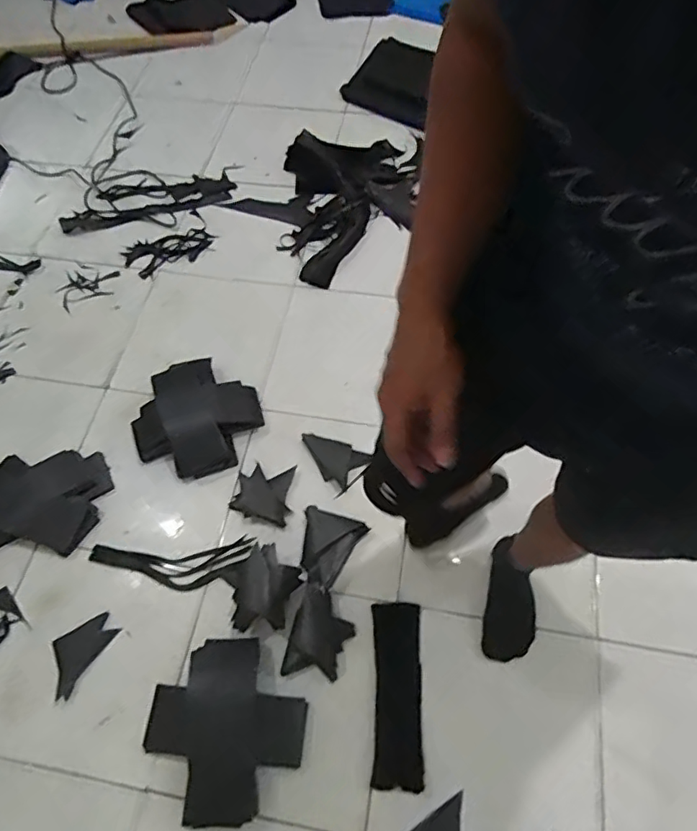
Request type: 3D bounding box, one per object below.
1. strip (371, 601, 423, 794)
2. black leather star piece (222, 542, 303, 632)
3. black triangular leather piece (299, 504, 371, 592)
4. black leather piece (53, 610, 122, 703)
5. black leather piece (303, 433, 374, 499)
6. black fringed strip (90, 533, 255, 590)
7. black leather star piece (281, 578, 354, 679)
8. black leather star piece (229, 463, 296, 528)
[{"bbox_3d":[0.094,0.529,1.077,0.089,0.007,0.318,1,64,1],"label":"strip"},{"bbox_3d":[-0.173,0.344,1.134,0.146,0.038,0.160,-15,62,-8],"label":"black leather star piece"},{"bbox_3d":[-0.057,0.273,1.182,0.130,0.026,0.152,26,64,14],"label":"black triangular leather piece"},{"bbox_3d":[-0.544,0.471,1.123,0.096,0.007,0.155,26,64,19],"label":"black leather piece"},{"bbox_3d":[-0.021,0.093,1.296,0.115,0.005,0.171,-28,62,-8],"label":"black leather piece"},{"bbox_3d":[-0.377,0.316,1.185,0.346,0.017,0.103,-4,61,-2],"label":"black fringed strip"},{"bbox_3d":[-0.057,0.434,1.111,0.113,0.026,0.166,17,62,10],"label":"black leather star piece"},{"bbox_3d":[-0.189,0.173,1.263,0.126,0.005,0.130,12,61,7],"label":"black leather star piece"}]

